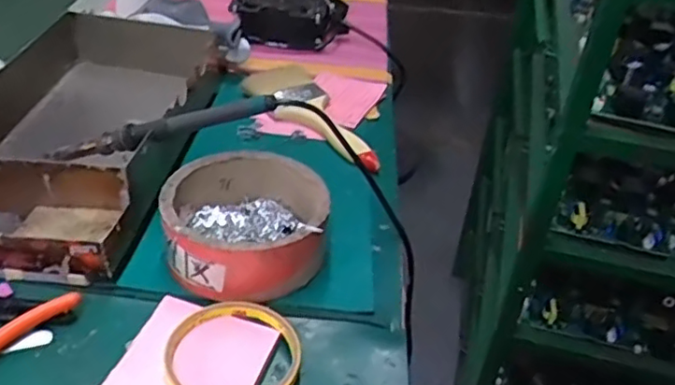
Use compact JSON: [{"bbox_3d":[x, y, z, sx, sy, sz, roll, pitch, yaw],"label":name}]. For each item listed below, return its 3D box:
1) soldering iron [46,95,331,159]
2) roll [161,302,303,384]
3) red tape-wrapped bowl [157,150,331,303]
[{"bbox_3d":[-0.126,-0.050,0.506,0.219,0.030,0.021,-12,36,10],"label":"soldering iron"},{"bbox_3d":[-0.068,0.107,0.405,0.083,0.017,0.084,4,37,-3],"label":"roll"},{"bbox_3d":[-0.069,0.025,0.482,0.115,0.055,0.119,4,37,-3],"label":"red tape-wrapped bowl"}]

